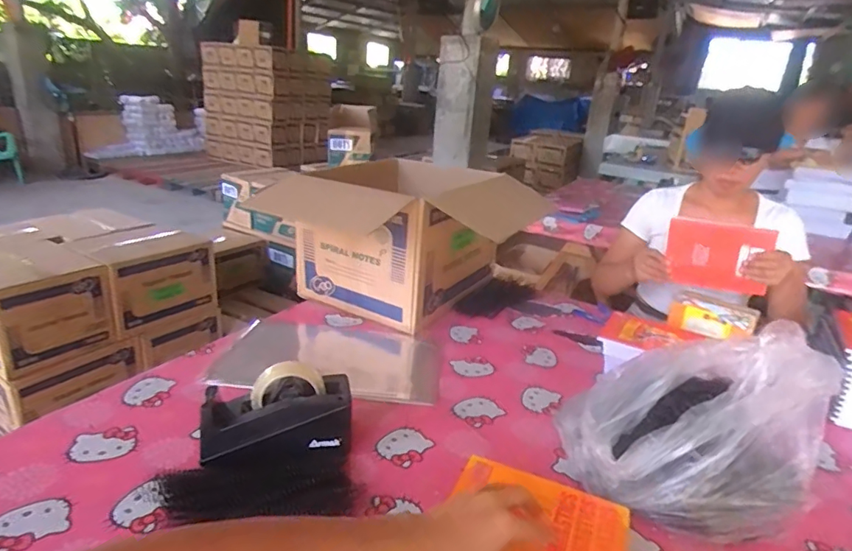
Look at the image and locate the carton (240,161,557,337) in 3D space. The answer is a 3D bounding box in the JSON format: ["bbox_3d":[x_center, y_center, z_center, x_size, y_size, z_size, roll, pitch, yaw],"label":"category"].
[{"bbox_3d":[-0.053,-0.084,1.260,0.351,0.263,0.399,17,24,31],"label":"carton"}]

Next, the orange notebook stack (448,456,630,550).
[{"bbox_3d":[0.129,0.302,0.603,0.208,0.038,0.152,15,23,25],"label":"orange notebook stack"}]

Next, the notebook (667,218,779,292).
[{"bbox_3d":[0.616,-0.041,1.090,0.187,0.141,0.016,15,24,35],"label":"notebook"}]

